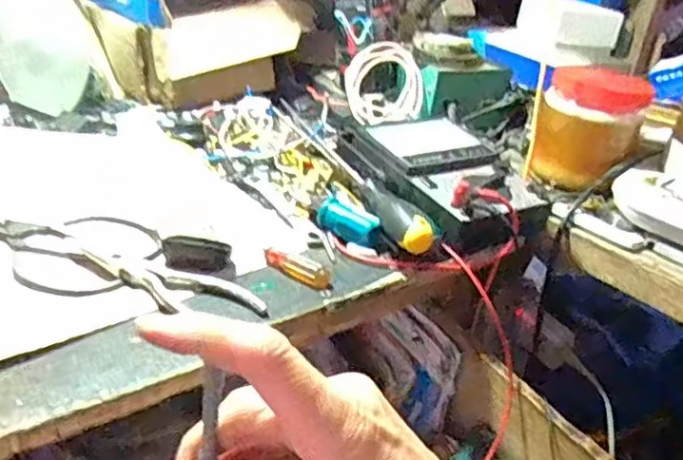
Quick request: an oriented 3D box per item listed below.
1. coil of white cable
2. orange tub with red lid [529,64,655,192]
[{"bbox_3d":[0.047,-0.160,0.744,0.086,0.093,0.033,-20,-12,0],"label":"coil of white cable"},{"bbox_3d":[0.243,-0.103,0.649,0.095,0.104,0.086,15,30,14],"label":"orange tub with red lid"}]

